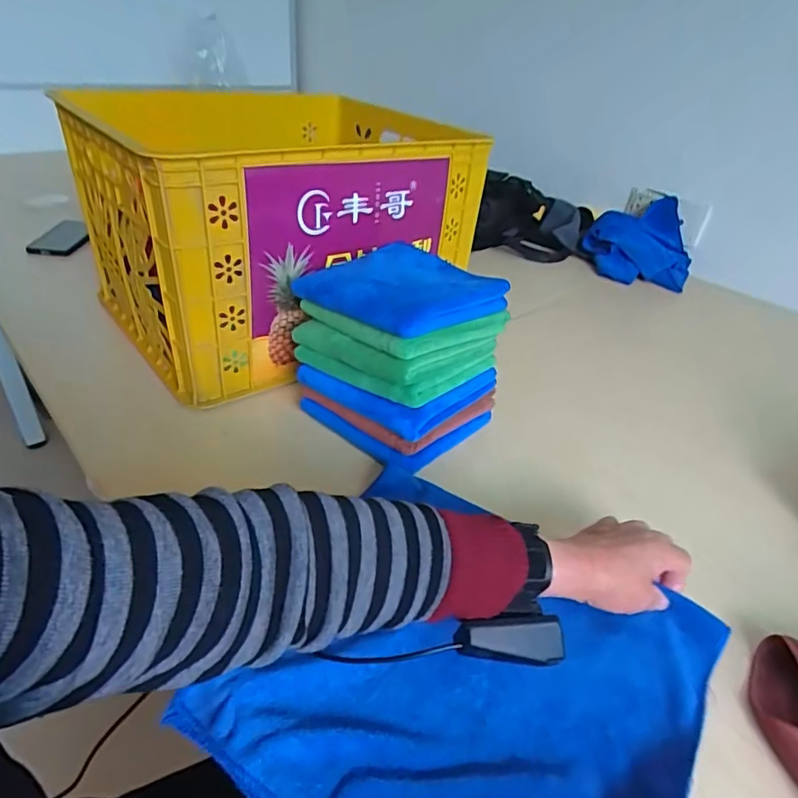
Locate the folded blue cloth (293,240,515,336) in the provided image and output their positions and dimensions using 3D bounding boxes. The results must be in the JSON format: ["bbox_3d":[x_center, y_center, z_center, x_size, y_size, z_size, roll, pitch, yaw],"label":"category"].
[{"bbox_3d":[0.000,-0.117,0.561,0.165,0.031,0.156,30,40,31],"label":"folded blue cloth"}]

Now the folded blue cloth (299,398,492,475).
[{"bbox_3d":[-0.005,0.014,0.643,0.172,0.034,0.153,31,41,32],"label":"folded blue cloth"}]

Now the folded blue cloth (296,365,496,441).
[{"bbox_3d":[0.000,-0.028,0.616,0.161,0.033,0.161,28,39,28],"label":"folded blue cloth"}]

